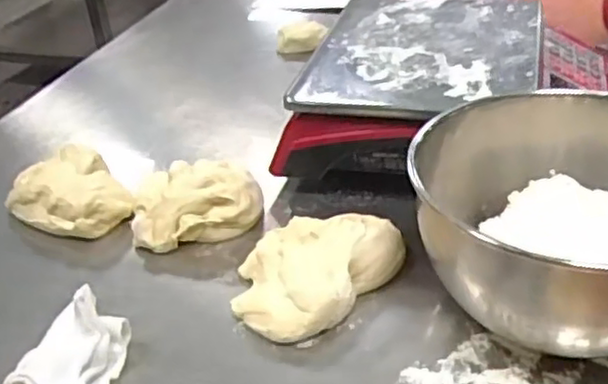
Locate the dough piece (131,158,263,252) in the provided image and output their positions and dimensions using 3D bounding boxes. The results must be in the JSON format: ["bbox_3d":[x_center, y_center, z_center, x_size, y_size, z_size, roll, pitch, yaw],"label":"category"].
[{"bbox_3d":[-0.106,0.002,0.665,0.121,0.046,0.100,-13,34,-11],"label":"dough piece"}]

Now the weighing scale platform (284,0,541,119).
[{"bbox_3d":[0.127,-0.154,0.726,0.221,0.015,0.284,5,35,17],"label":"weighing scale platform"}]

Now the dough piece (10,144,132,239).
[{"bbox_3d":[-0.231,0.004,0.691,0.101,0.053,0.117,-27,39,-29],"label":"dough piece"}]

